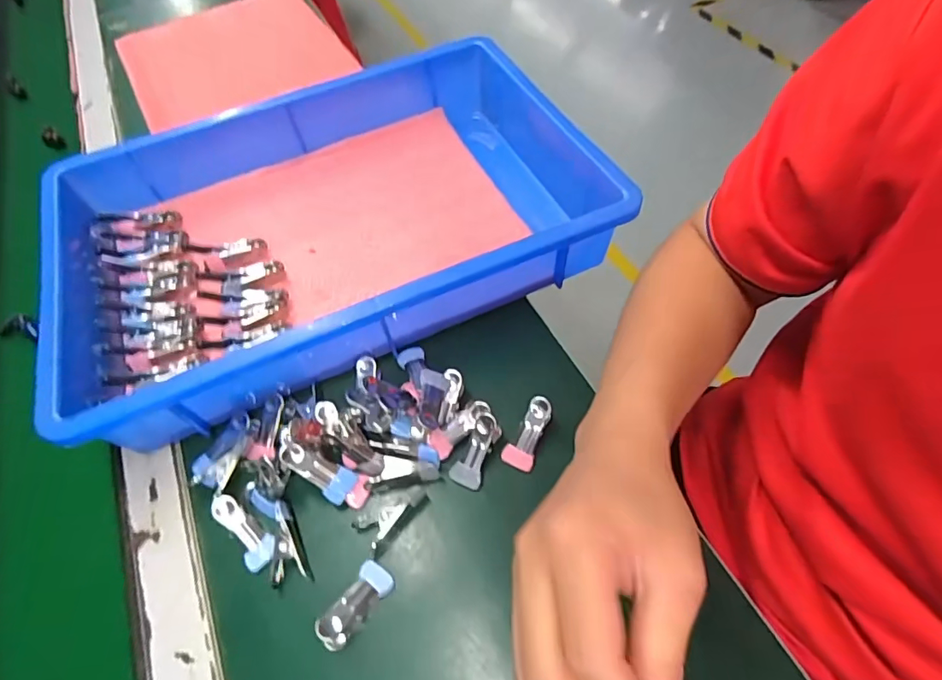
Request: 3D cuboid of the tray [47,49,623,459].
[{"bbox_3d":[-0.121,-0.108,0.444,0.452,0.078,0.288,-23,59,-10],"label":"tray"}]

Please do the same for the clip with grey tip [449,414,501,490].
[{"bbox_3d":[0.005,0.078,0.354,0.022,0.015,0.051,23,81,17],"label":"clip with grey tip"}]

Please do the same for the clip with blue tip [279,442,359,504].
[{"bbox_3d":[-0.102,0.087,0.333,0.053,0.010,0.023,41,61,-21],"label":"clip with blue tip"}]

